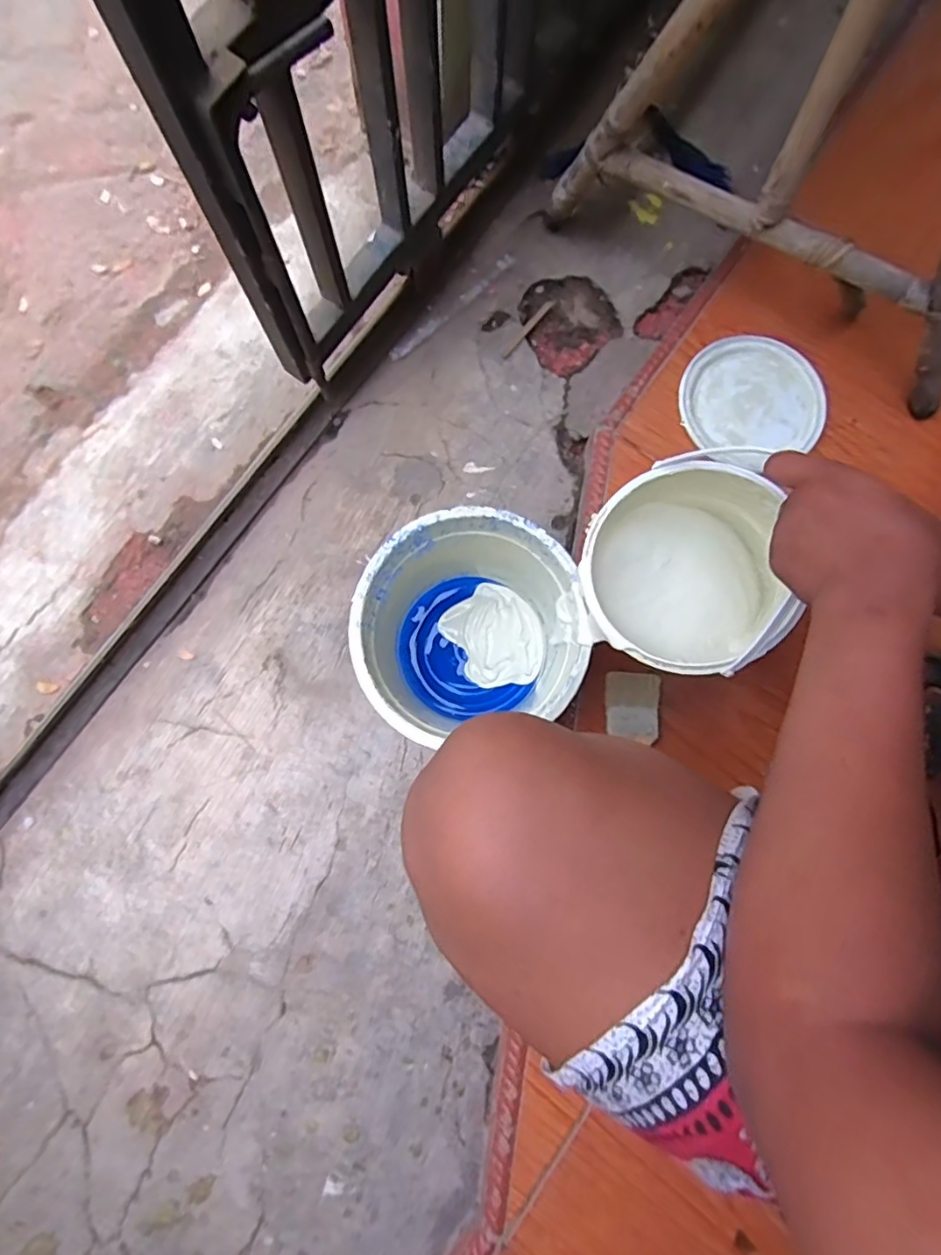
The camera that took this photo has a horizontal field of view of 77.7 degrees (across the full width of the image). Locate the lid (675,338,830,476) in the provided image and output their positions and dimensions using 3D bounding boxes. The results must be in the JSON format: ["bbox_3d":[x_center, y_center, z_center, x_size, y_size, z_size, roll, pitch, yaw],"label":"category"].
[{"bbox_3d":[0.353,-0.285,0.731,0.177,0.020,0.159,-25,84,-5],"label":"lid"}]

